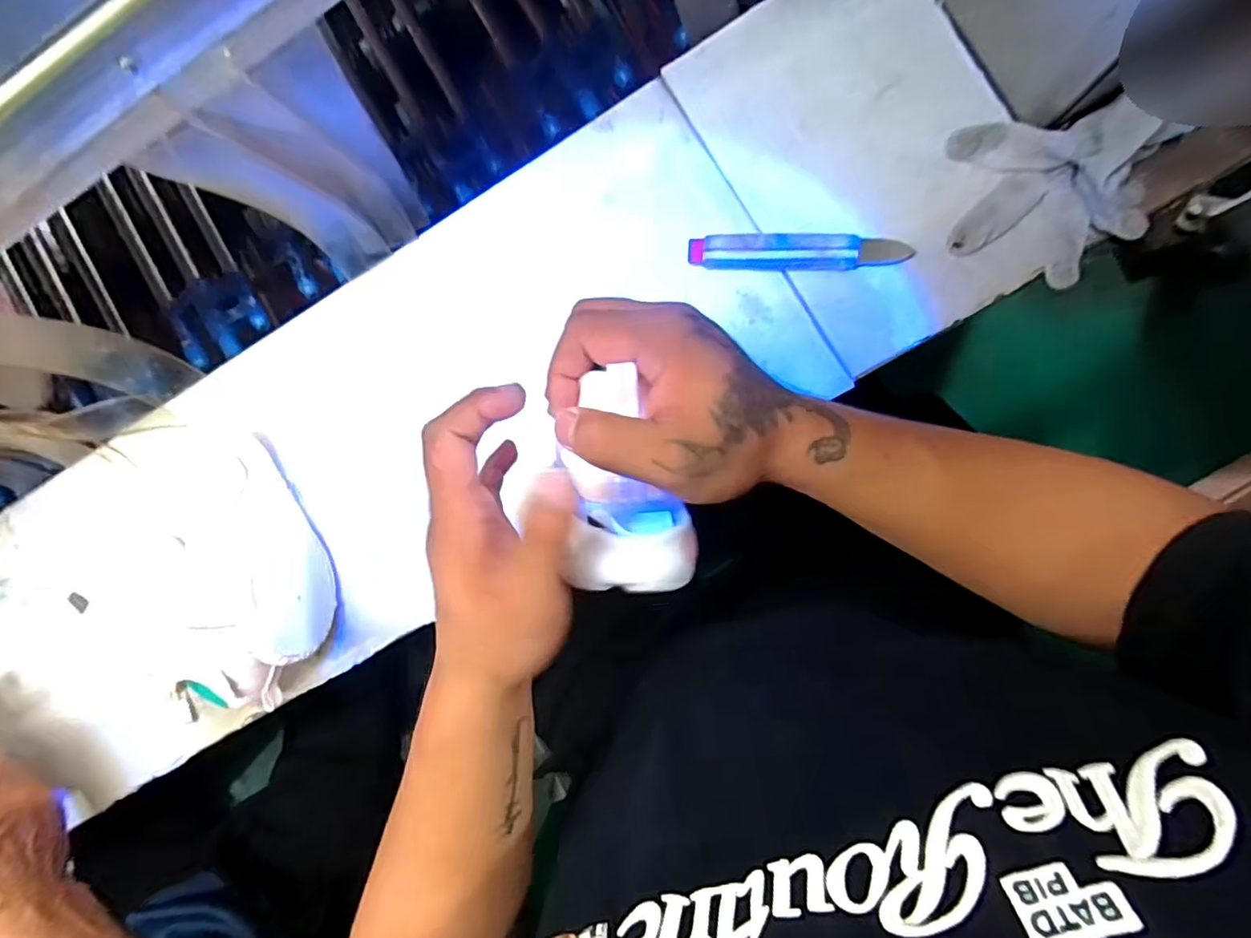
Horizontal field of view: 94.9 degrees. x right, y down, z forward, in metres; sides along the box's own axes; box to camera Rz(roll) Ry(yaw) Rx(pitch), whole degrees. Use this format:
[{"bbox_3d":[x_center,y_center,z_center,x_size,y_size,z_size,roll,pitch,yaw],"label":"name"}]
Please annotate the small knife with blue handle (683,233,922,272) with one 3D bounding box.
[{"bbox_3d":[0.133,-0.168,0.443,0.165,0.015,0.028,3,92,7],"label":"small knife with blue handle"}]

